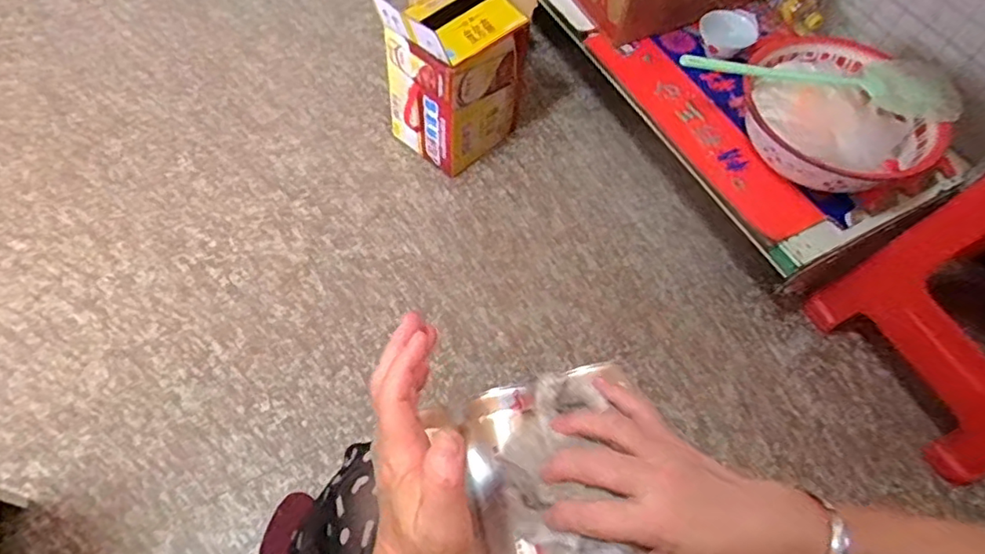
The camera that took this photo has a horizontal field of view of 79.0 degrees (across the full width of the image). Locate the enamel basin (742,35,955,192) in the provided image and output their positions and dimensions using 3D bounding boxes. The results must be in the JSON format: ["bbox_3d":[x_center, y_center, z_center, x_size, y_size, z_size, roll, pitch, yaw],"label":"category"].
[{"bbox_3d":[0.609,-0.314,1.086,0.397,0.105,0.372,2,59,-3],"label":"enamel basin"}]

